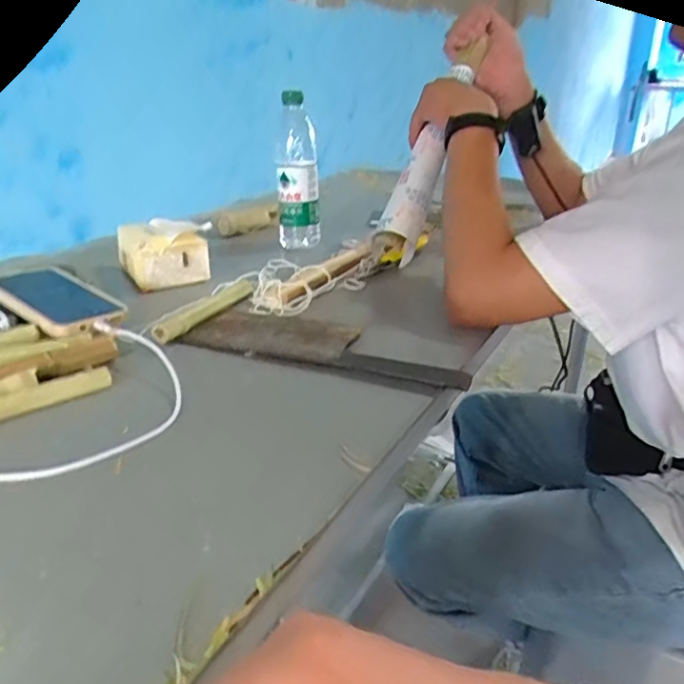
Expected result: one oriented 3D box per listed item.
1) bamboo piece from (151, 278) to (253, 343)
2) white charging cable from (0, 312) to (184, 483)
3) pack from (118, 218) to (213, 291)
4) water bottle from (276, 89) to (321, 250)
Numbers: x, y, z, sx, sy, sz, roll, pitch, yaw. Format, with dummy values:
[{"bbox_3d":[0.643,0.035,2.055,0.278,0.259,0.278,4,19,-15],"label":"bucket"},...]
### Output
[{"bbox_3d":[-0.145,-0.042,0.662,0.025,0.025,0.186,9,27,18],"label":"bamboo piece"},{"bbox_3d":[-0.293,0.019,0.520,0.332,0.041,0.222,19,31,35],"label":"white charging cable"},{"bbox_3d":[-0.240,-0.123,0.800,0.108,0.074,0.117,-12,28,-24],"label":"pack"},{"bbox_3d":[-0.067,-0.258,0.910,0.062,0.224,0.056,-1,25,-2],"label":"water bottle"}]

